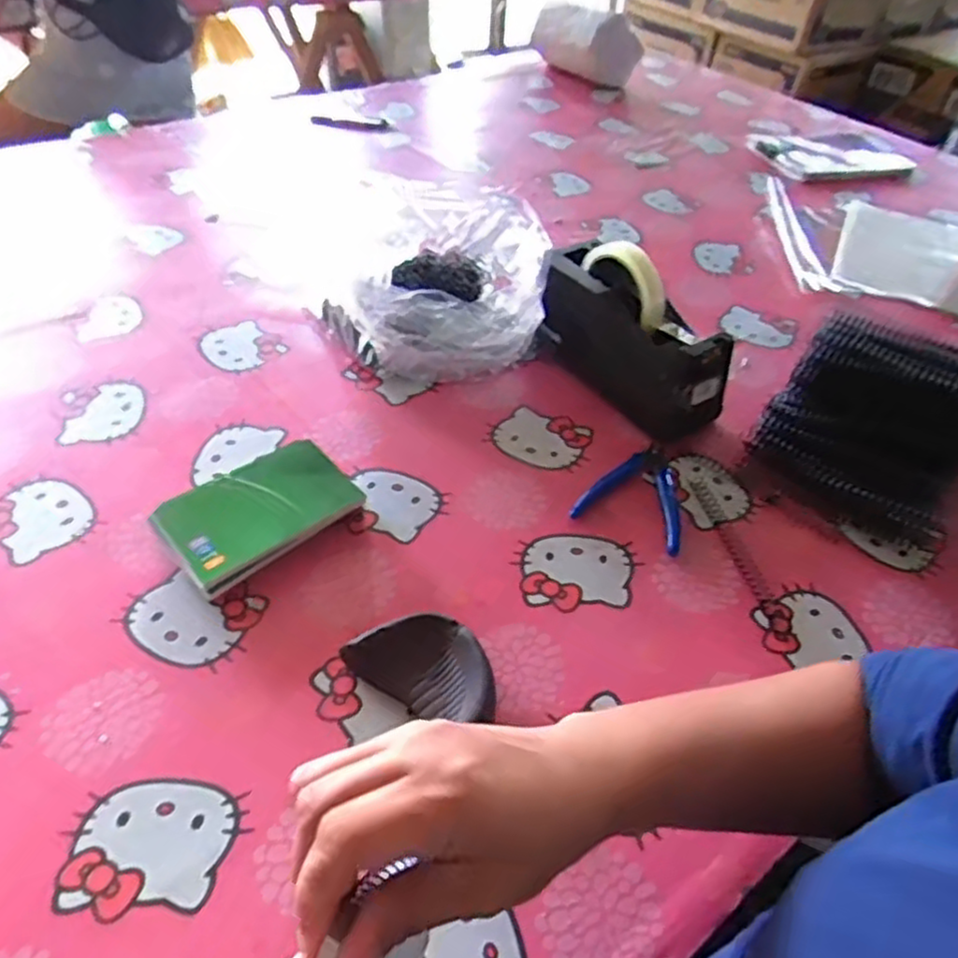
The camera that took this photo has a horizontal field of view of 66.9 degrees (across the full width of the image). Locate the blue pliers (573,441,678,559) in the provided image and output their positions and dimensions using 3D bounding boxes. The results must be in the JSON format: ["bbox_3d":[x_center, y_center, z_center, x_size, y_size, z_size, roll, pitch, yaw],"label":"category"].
[{"bbox_3d":[0.137,0.004,0.599,0.085,0.016,0.114,23,47,16],"label":"blue pliers"}]

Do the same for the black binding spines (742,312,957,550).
[{"bbox_3d":[0.343,-0.052,0.630,0.162,0.084,0.198,28,49,20],"label":"black binding spines"}]

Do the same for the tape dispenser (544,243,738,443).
[{"bbox_3d":[0.138,-0.138,0.667,0.071,0.116,0.199,-25,53,-27],"label":"tape dispenser"}]

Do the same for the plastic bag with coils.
[{"bbox_3d":[-0.048,-0.182,0.699,0.219,0.127,0.178,13,45,7],"label":"plastic bag with coils"}]

